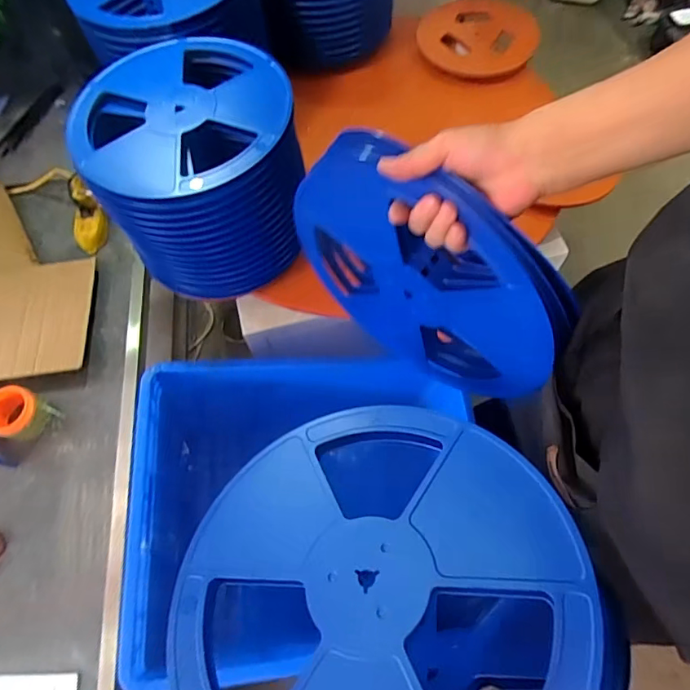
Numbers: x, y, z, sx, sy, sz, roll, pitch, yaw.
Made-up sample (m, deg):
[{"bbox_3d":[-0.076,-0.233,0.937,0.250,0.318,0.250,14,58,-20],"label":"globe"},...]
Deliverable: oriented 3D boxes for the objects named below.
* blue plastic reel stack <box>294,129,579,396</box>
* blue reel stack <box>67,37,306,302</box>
[{"bbox_3d":[0.086,-0.061,0.543,0.317,0.322,0.055,36,72,17],"label":"blue plastic reel stack"},{"bbox_3d":[-0.233,-0.306,0.827,0.311,0.246,0.355,-8,65,-1],"label":"blue reel stack"}]

